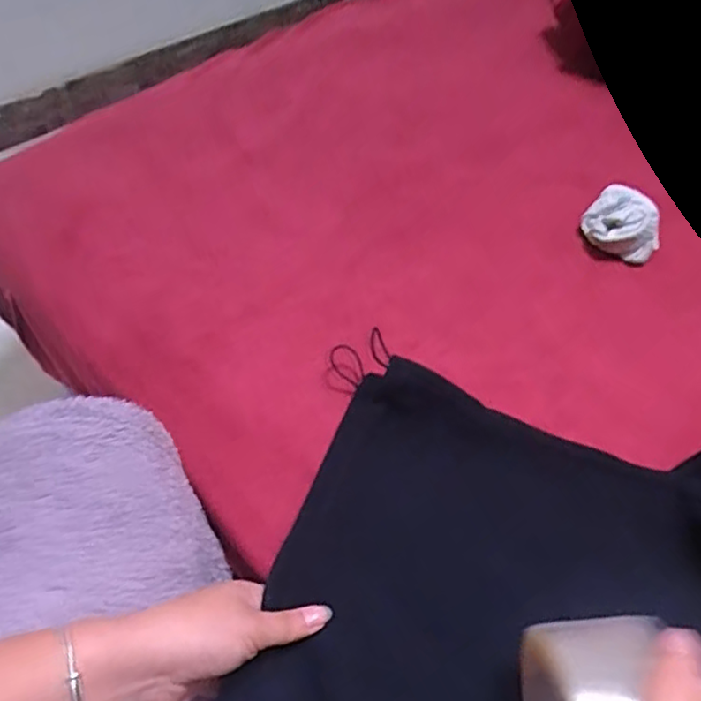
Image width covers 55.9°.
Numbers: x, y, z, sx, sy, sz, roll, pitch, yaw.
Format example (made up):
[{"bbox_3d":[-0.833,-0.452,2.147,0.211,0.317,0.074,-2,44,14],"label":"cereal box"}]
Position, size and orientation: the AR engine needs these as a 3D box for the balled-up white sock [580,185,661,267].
[{"bbox_3d":[0.255,-0.119,0.621,0.070,0.047,0.052,19,52,16],"label":"balled-up white sock"}]

